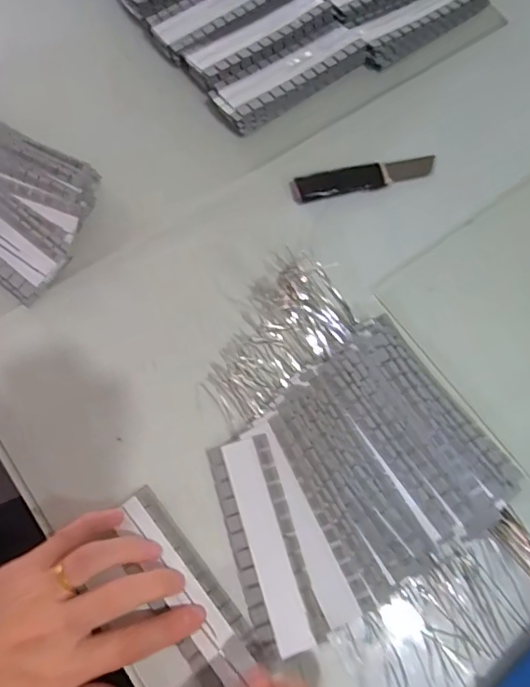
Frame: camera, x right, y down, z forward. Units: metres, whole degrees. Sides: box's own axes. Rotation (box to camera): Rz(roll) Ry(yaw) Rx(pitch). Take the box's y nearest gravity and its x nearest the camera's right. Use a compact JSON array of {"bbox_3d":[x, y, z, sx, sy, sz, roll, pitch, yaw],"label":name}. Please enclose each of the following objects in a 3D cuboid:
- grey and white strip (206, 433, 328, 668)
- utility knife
[{"bbox_3d":[0.000,0.121,0.323,0.039,0.009,0.125,-16,73,-7],"label":"grey and white strip"},{"bbox_3d":[0.076,-0.127,0.404,0.112,0.004,0.022,-12,72,-6],"label":"utility knife"}]

